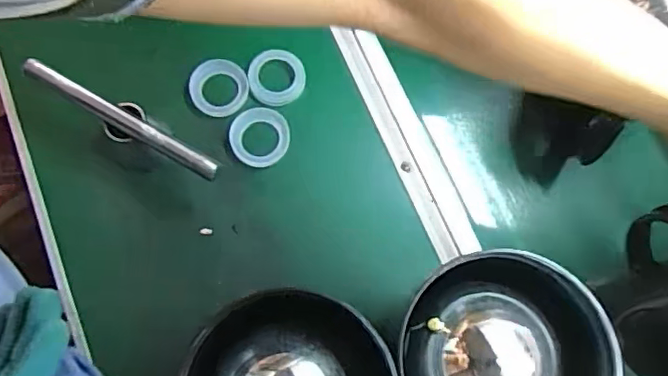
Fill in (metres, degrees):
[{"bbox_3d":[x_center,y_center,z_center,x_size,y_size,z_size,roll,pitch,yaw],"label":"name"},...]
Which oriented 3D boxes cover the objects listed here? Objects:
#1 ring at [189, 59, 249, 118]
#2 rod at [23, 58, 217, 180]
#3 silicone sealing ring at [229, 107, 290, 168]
[{"bbox_3d":[-0.114,-0.099,0.563,0.055,0.013,0.057,1,74,-2],"label":"ring"},{"bbox_3d":[-0.188,-0.061,0.495,0.195,0.010,0.016,29,75,6],"label":"rod"},{"bbox_3d":[-0.073,-0.050,0.553,0.057,0.011,0.057,1,74,-2],"label":"silicone sealing ring"}]

